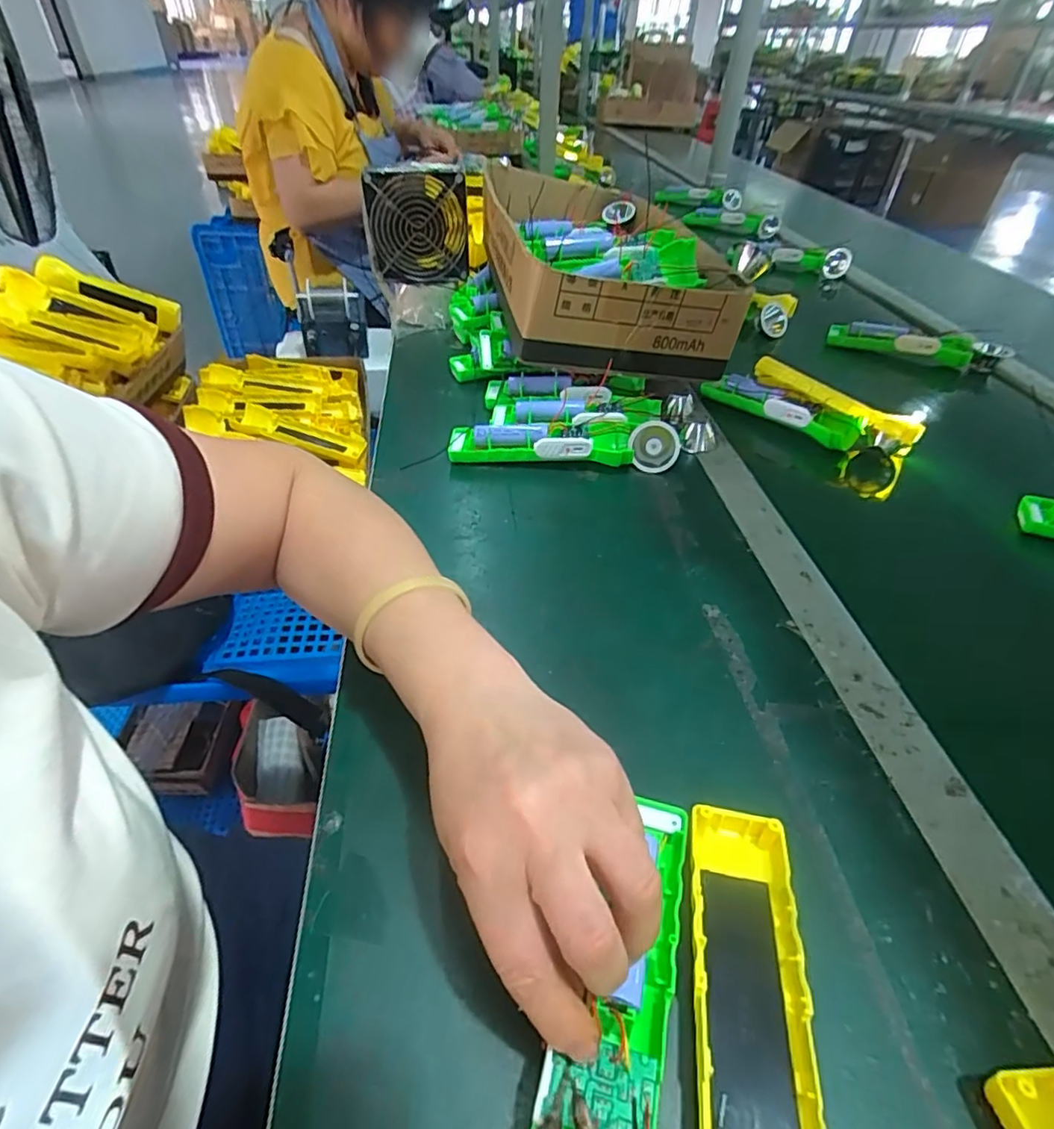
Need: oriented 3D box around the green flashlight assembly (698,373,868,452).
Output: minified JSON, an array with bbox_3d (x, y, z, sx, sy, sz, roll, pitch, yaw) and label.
[{"bbox_3d":[0.259,-0.161,0.607,0.162,0.031,0.032,30,49,28],"label":"green flashlight assembly"}]

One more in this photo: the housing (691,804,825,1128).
[{"bbox_3d":[0.085,0.177,0.226,0.046,0.025,0.163,8,42,7],"label":"housing"}]

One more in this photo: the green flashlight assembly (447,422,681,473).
[{"bbox_3d":[0.035,-0.113,0.540,0.209,0.036,0.061,3,42,0],"label":"green flashlight assembly"}]

